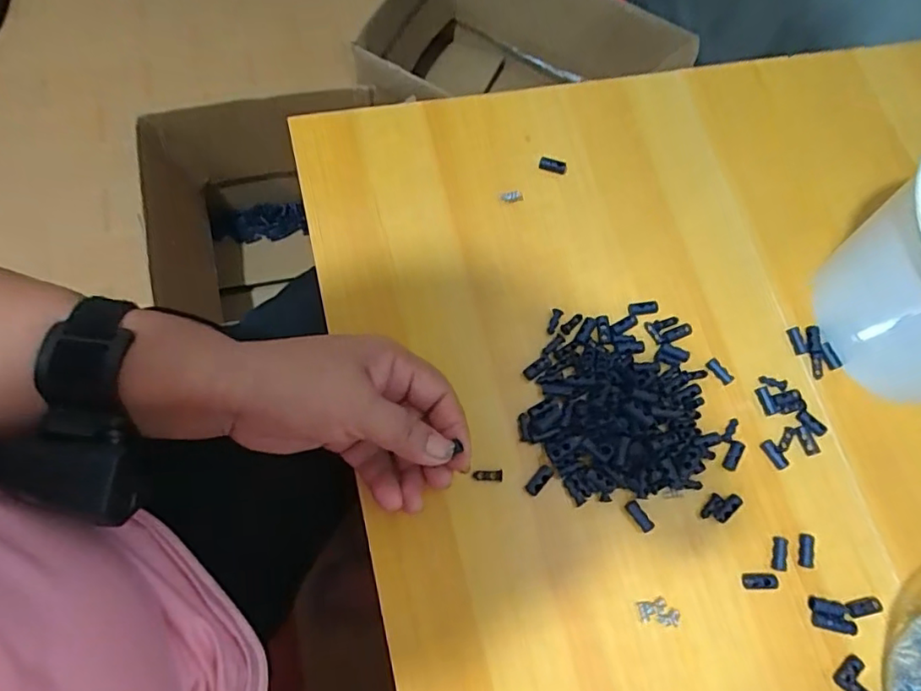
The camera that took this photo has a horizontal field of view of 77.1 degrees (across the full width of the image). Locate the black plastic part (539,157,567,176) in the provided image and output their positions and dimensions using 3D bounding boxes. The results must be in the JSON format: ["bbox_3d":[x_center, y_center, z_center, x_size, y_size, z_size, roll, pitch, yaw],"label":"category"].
[{"bbox_3d":[0.065,-0.127,0.407,0.020,0.009,0.006,17,72,-1],"label":"black plastic part"}]

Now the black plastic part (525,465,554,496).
[{"bbox_3d":[0.046,0.078,0.335,0.008,0.008,0.019,39,73,6],"label":"black plastic part"}]

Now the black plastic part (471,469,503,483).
[{"bbox_3d":[0.016,0.076,0.334,0.017,0.005,0.007,-3,73,-7],"label":"black plastic part"}]

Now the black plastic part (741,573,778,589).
[{"bbox_3d":[0.172,0.135,0.330,0.021,0.004,0.008,1,73,-6],"label":"black plastic part"}]

